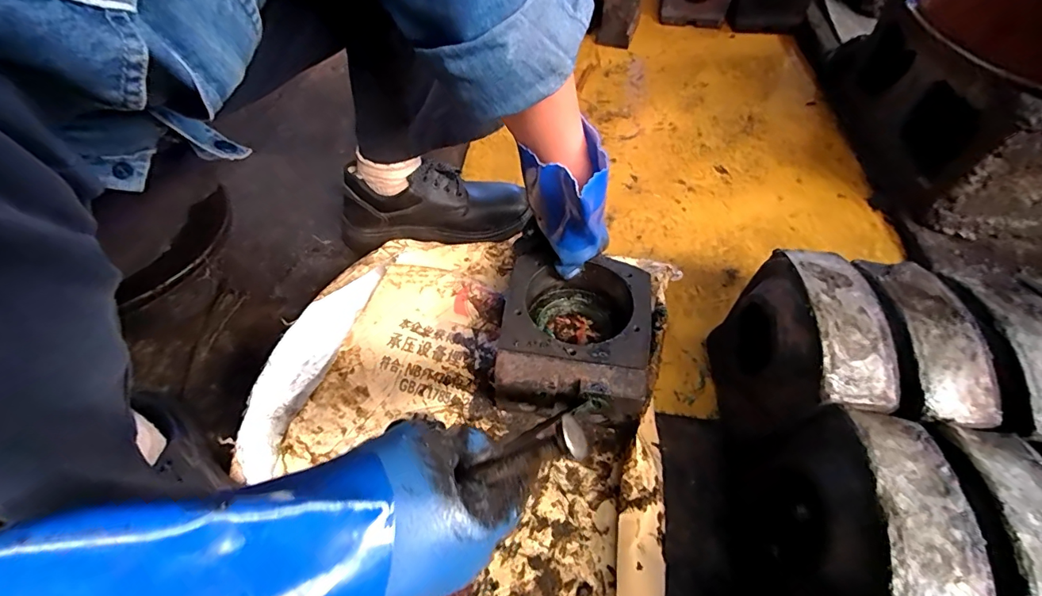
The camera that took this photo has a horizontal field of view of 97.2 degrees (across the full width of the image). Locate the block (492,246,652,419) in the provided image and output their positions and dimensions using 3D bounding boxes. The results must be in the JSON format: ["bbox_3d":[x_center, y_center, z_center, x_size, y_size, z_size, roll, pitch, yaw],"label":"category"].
[{"bbox_3d":[0.058,0.041,0.511,0.149,0.084,0.174,7,54,5],"label":"block"}]

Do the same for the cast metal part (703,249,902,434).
[{"bbox_3d":[0.254,0.059,0.448,0.081,0.178,0.153,3,54,3],"label":"cast metal part"}]

